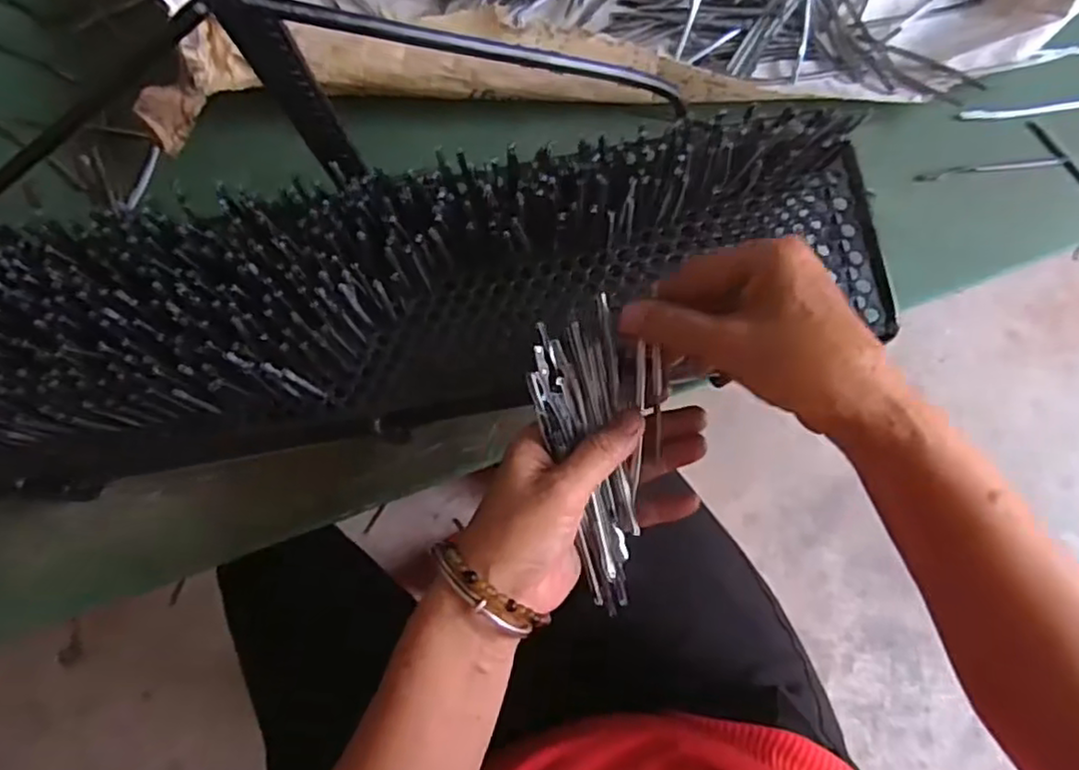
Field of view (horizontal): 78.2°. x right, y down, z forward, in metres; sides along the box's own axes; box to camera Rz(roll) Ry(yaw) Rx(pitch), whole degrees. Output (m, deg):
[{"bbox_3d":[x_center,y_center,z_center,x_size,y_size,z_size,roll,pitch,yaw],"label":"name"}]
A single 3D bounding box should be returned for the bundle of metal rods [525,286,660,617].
[{"bbox_3d":[0.031,0.038,0.344,0.065,0.023,0.154,-3,90,1],"label":"bundle of metal rods"}]

